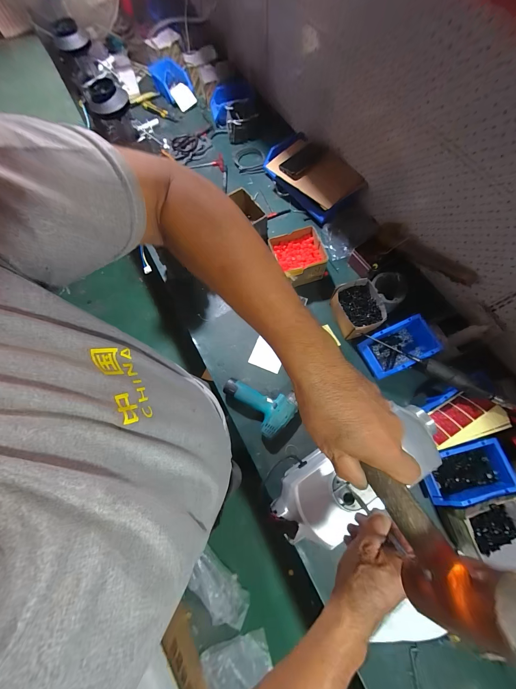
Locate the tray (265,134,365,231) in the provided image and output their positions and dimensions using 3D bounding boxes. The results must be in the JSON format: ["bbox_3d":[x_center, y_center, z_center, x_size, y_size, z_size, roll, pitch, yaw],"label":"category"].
[{"bbox_3d":[0.183,-0.578,0.885,0.178,0.111,0.351,-38,75,-10],"label":"tray"}]

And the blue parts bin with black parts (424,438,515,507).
[{"bbox_3d":[0.499,0.300,0.609,0.178,0.064,0.117,-14,72,-2],"label":"blue parts bin with black parts"}]

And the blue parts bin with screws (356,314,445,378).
[{"bbox_3d":[0.397,0.007,0.716,0.188,0.080,0.118,-23,73,-5],"label":"blue parts bin with screws"}]

